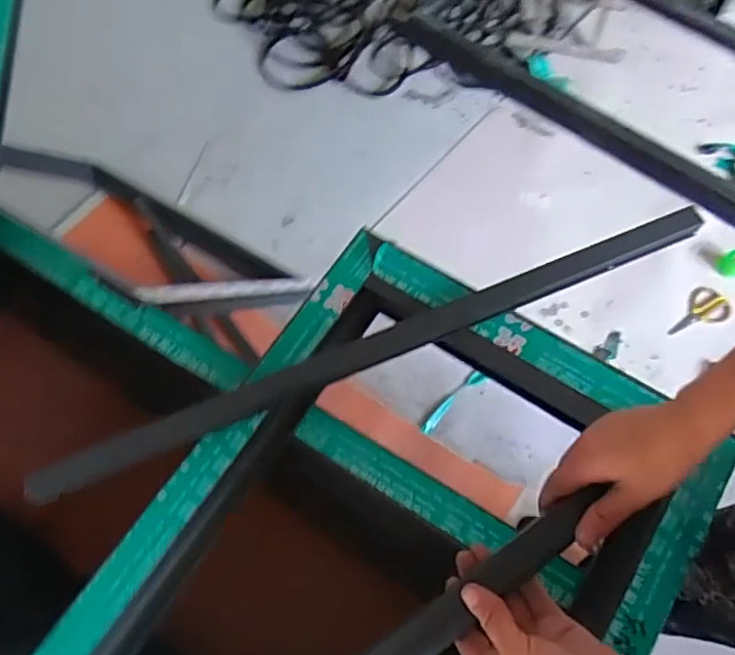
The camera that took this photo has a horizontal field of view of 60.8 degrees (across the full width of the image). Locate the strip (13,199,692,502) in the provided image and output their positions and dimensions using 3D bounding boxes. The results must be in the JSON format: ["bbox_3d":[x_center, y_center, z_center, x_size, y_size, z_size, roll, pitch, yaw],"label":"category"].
[{"bbox_3d":[0.022,0.018,0.686,0.775,0.039,0.032,-21,67,-8],"label":"strip"}]

